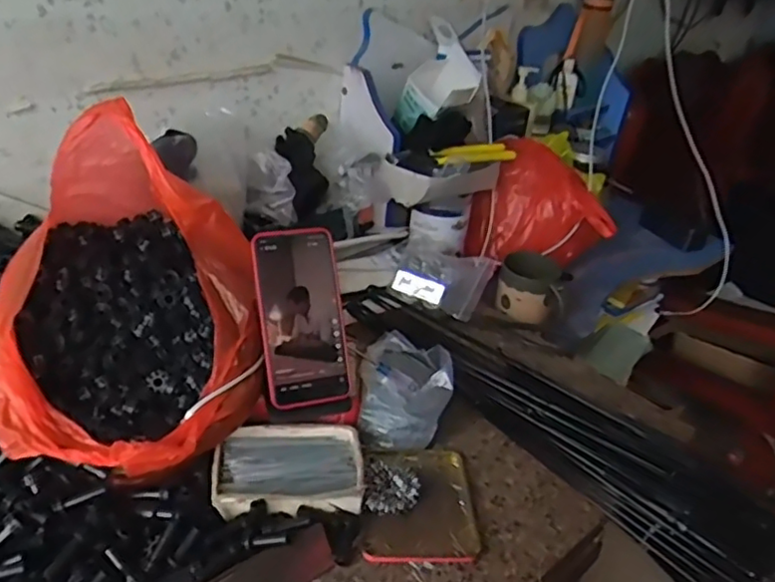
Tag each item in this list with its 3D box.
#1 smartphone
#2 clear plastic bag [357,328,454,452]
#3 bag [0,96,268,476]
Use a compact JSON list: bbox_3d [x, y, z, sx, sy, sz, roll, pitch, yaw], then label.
[{"bbox_3d":[-0.080,0.024,0.587,0.078,0.164,0.014,-7,-4,-21],"label":"smartphone"},{"bbox_3d":[0.019,0.100,0.650,0.089,0.055,0.115,6,32,-2],"label":"clear plastic bag"},{"bbox_3d":[-0.219,-0.003,0.541,0.203,0.206,0.270,-5,34,-18],"label":"bag"}]

